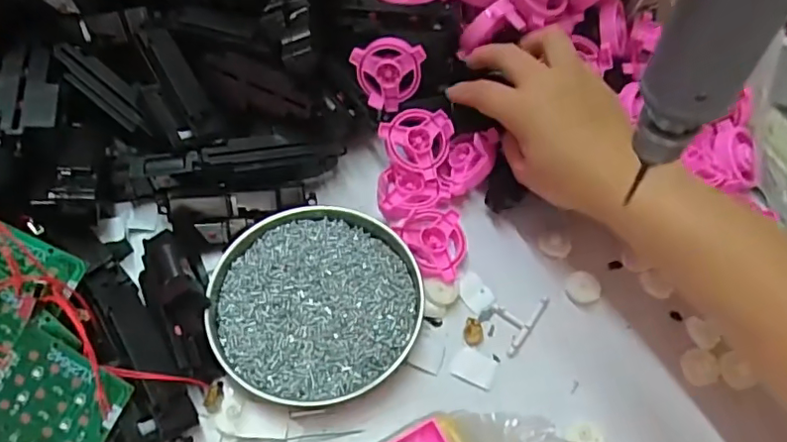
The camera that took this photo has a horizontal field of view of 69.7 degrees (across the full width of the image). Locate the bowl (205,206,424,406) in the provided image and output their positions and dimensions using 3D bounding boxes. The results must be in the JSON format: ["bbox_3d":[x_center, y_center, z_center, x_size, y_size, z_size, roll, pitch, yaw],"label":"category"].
[{"bbox_3d":[-0.051,0.048,0.370,0.132,0.019,0.133,2,61,-3],"label":"bowl"}]

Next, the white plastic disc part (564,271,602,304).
[{"bbox_3d":[0.132,0.046,0.393,0.022,0.007,0.022,1,57,-2],"label":"white plastic disc part"}]

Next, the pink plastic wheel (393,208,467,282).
[{"bbox_3d":[0.033,0.014,0.398,0.045,0.015,0.051,-28,63,-19],"label":"pink plastic wheel"}]

